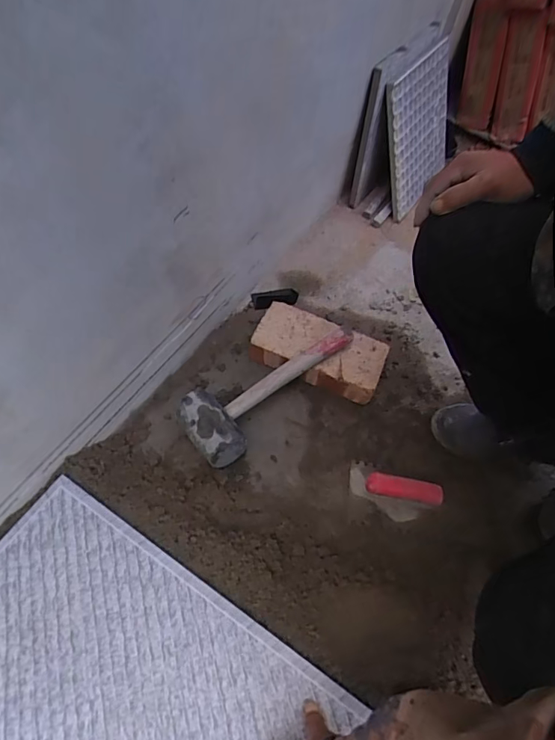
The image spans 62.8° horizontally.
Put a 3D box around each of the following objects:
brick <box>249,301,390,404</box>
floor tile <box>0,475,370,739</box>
[{"bbox_3d":[0.079,-0.036,0.855,0.235,0.065,0.123,19,62,7],"label":"brick"},{"bbox_3d":[-0.146,0.405,0.523,0.580,0.008,0.291,31,62,13],"label":"floor tile"}]

